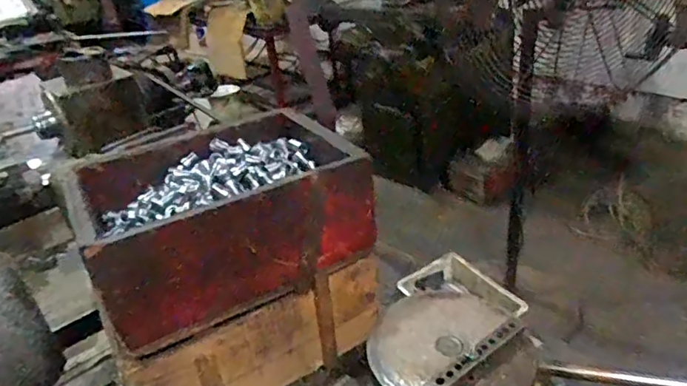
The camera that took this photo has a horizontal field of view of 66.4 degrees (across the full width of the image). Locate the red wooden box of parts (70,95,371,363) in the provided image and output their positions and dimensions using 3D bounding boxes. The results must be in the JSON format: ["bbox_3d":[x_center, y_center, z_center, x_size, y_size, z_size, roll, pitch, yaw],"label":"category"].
[{"bbox_3d":[-0.160,0.028,0.717,0.336,0.149,0.243,-19,32,-21],"label":"red wooden box of parts"}]

